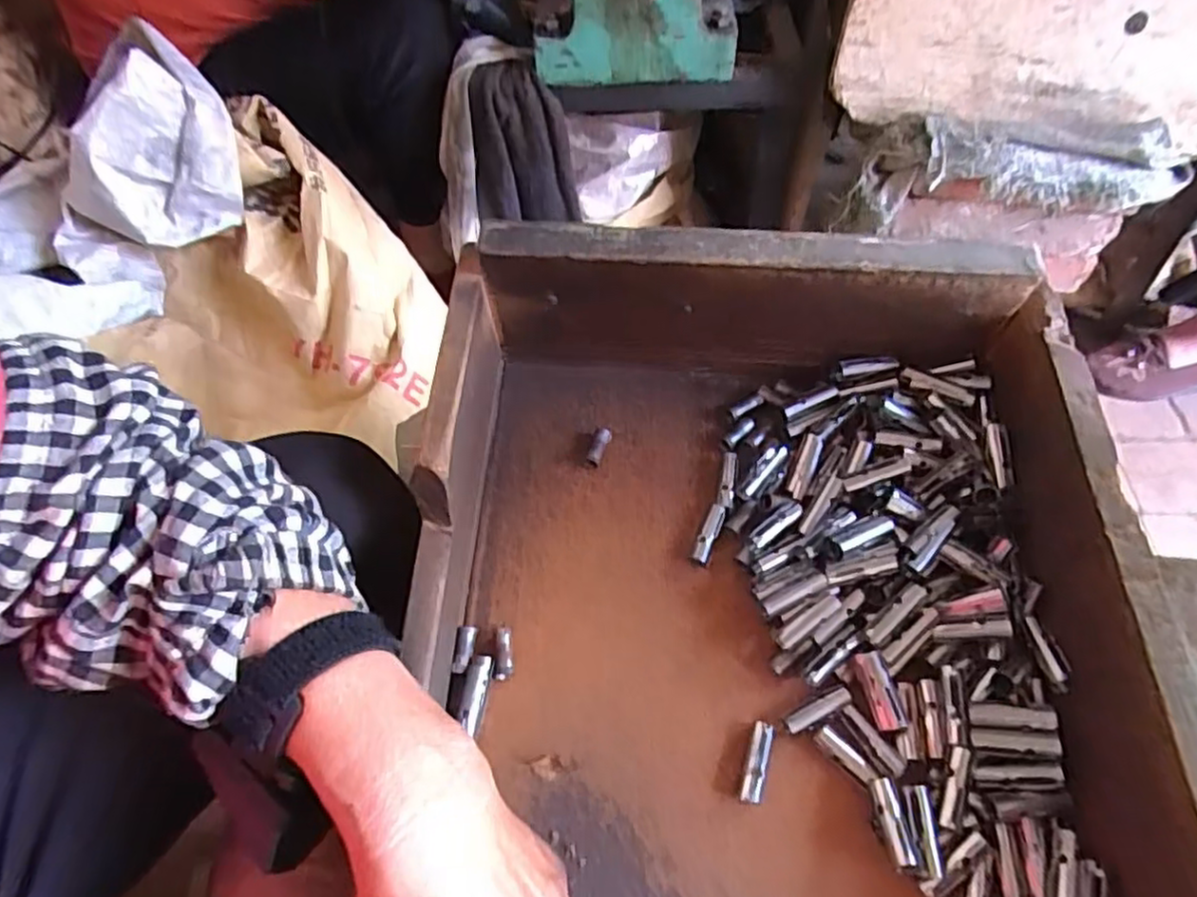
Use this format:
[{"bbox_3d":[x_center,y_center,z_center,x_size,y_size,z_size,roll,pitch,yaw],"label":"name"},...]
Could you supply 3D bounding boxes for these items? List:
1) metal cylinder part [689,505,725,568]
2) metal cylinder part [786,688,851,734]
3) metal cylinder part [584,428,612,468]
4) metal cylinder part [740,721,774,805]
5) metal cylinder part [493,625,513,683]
[{"bbox_3d":[0.063,0.049,0.400,0.010,0.010,0.036,21,59,14],"label":"metal cylinder part"},{"bbox_3d":[0.111,0.133,0.354,0.035,0.009,0.009,-22,59,-14],"label":"metal cylinder part"},{"bbox_3d":[0.000,-0.001,0.429,0.011,0.008,0.029,13,57,9],"label":"metal cylinder part"},{"bbox_3d":[0.078,0.154,0.343,0.010,0.011,0.036,15,58,10],"label":"metal cylinder part"},{"bbox_3d":[-0.051,0.109,0.374,0.010,0.011,0.028,-3,56,-1],"label":"metal cylinder part"}]

